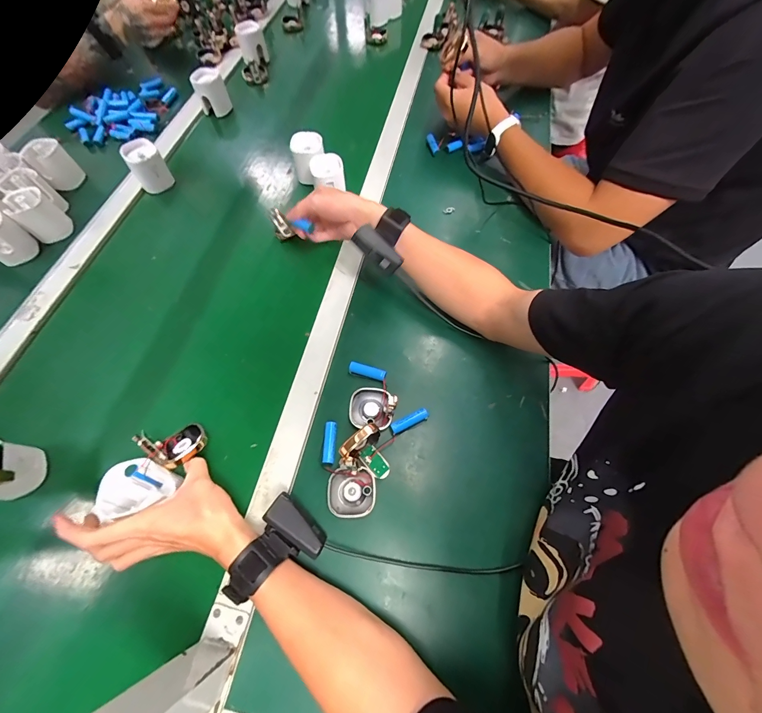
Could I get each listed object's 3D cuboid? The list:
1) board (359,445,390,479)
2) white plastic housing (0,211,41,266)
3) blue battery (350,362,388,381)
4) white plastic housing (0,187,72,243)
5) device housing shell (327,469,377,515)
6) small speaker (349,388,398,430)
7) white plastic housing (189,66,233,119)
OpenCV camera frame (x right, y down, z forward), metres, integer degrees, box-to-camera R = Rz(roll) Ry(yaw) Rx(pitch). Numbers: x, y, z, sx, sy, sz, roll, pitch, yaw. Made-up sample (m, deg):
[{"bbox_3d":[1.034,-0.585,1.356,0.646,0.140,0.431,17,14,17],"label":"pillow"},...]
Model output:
[{"bbox_3d":[-0.007,0.126,0.397,0.020,0.009,0.040,-34,63,-19],"label":"board"},{"bbox_3d":[-0.612,-0.189,0.539,0.046,0.076,0.063,28,62,18],"label":"white plastic housing"},{"bbox_3d":[-0.018,0.021,0.450,0.050,0.015,0.014,14,59,10],"label":"blue battery"},{"bbox_3d":[-0.572,-0.235,0.559,0.055,0.070,0.063,35,64,21],"label":"white plastic housing"},{"bbox_3d":[-0.034,0.155,0.379,0.054,0.016,0.049,-4,57,-2],"label":"device housing shell"},{"bbox_3d":[-0.010,0.065,0.424,0.057,0.023,0.051,3,57,3],"label":"small speaker"},{"bbox_3d":[-0.370,-0.578,0.723,0.063,0.068,0.064,-21,60,-12],"label":"white plastic housing"}]

